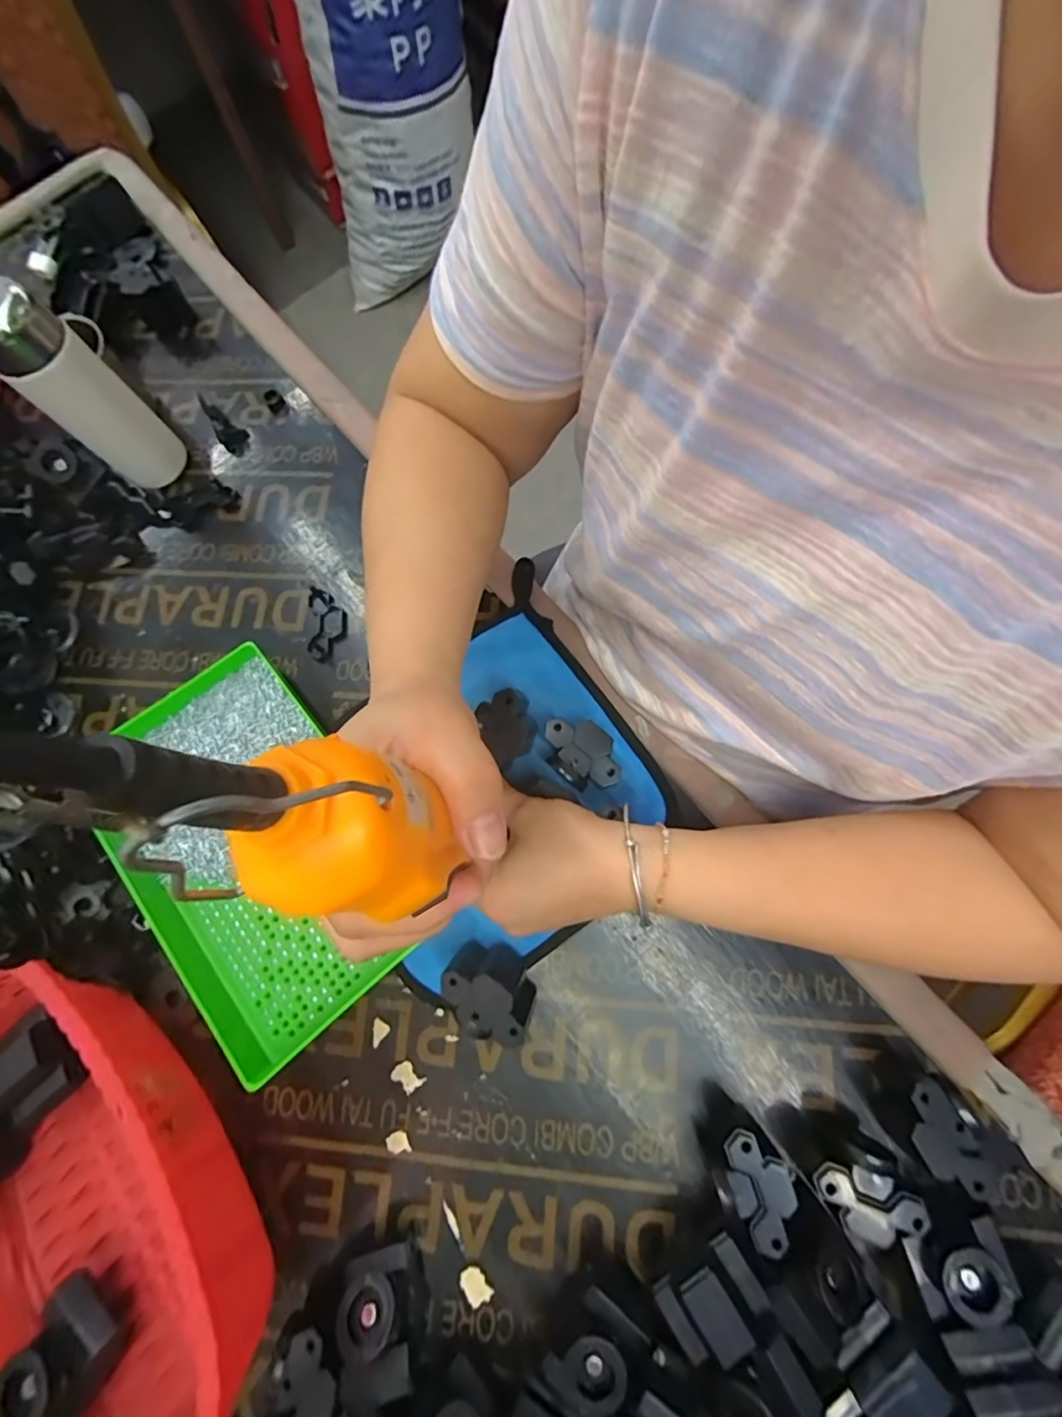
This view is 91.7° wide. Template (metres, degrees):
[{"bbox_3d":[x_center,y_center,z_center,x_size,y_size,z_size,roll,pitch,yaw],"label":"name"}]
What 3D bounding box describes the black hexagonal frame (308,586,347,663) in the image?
[{"bbox_3d":[-0.161,-0.068,0.408,0.030,0.005,0.063,-6,75,1],"label":"black hexagonal frame"}]

